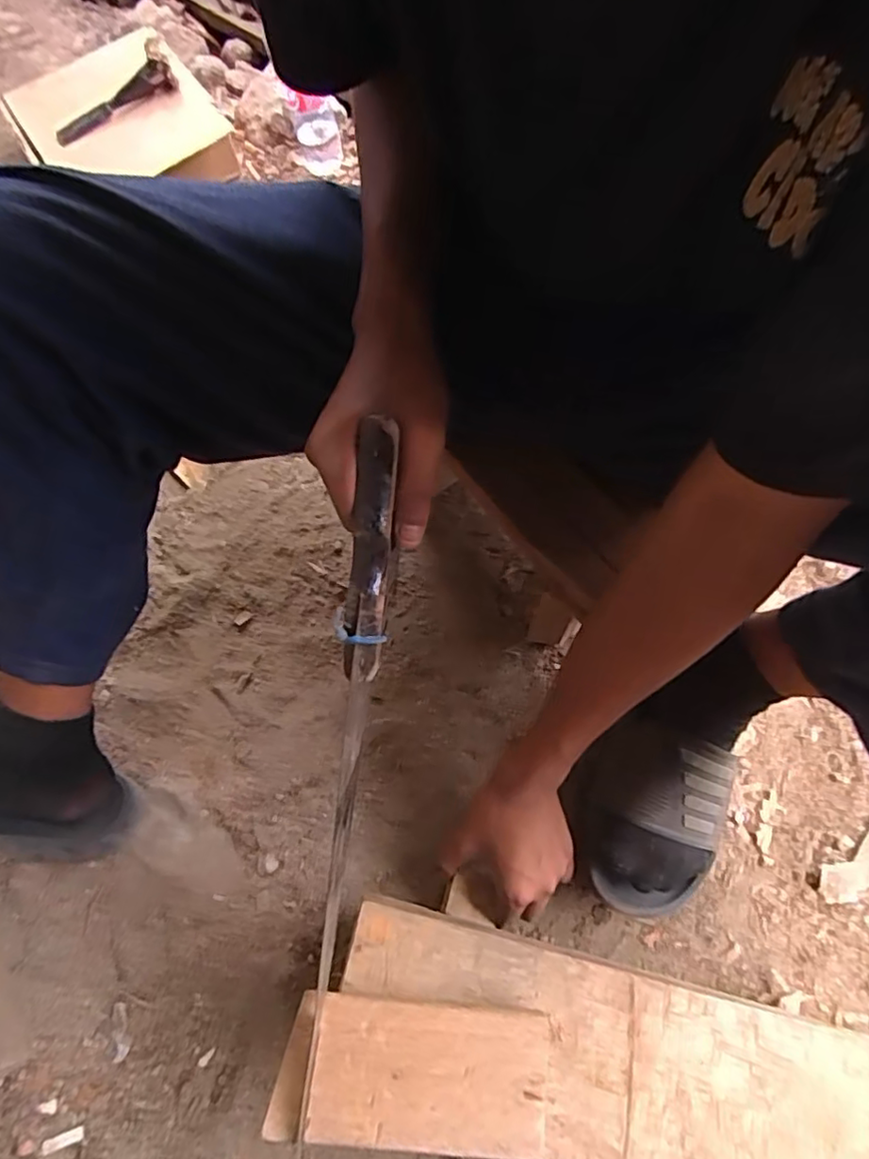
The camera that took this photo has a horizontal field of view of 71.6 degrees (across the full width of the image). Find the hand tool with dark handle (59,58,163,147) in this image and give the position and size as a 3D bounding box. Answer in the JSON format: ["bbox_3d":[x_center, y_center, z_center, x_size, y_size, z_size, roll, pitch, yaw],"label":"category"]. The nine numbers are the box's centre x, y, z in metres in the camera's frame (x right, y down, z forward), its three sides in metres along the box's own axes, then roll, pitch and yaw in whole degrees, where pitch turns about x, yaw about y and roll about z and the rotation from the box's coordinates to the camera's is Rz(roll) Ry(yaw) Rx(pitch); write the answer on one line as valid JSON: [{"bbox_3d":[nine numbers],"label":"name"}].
[{"bbox_3d":[-0.478,-0.699,0.886,0.181,0.019,0.027,-35,66,1],"label":"hand tool with dark handle"}]

